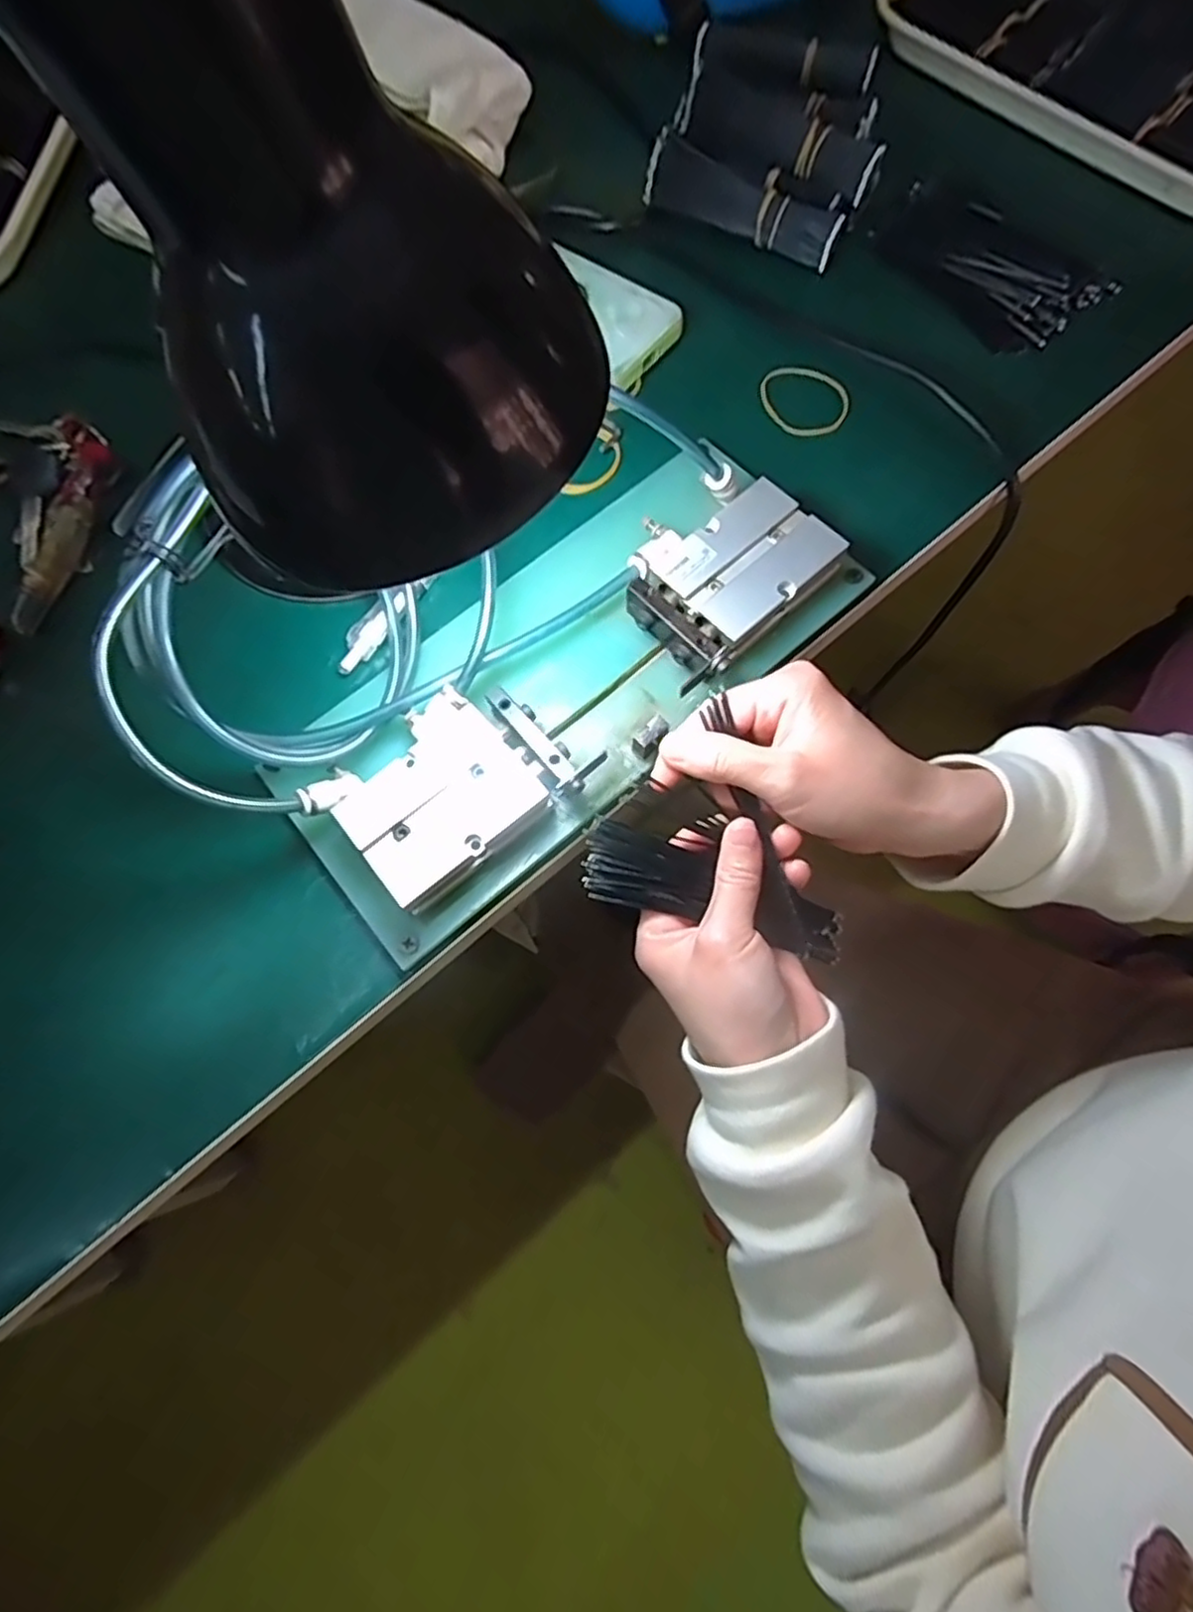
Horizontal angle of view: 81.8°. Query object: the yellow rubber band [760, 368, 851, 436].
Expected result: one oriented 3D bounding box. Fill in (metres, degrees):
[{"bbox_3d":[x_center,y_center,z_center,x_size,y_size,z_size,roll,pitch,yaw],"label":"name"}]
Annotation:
[{"bbox_3d":[0.113,-0.222,0.375,0.050,0.004,0.042,39,78,12],"label":"yellow rubber band"}]

